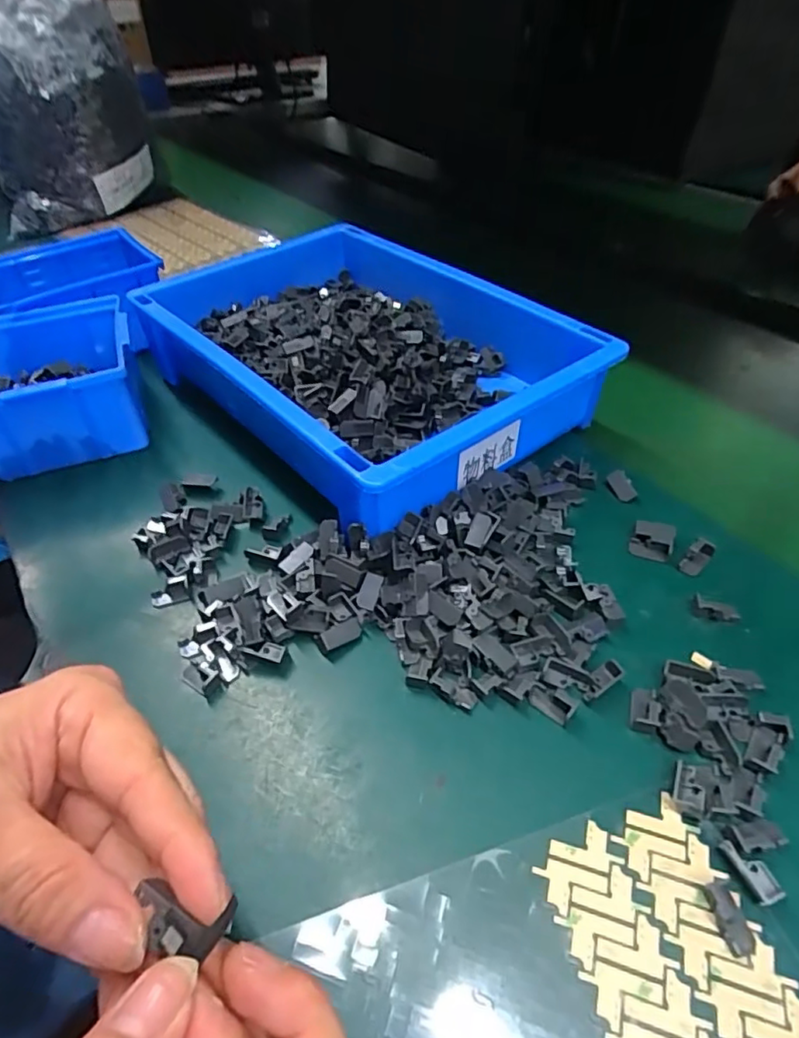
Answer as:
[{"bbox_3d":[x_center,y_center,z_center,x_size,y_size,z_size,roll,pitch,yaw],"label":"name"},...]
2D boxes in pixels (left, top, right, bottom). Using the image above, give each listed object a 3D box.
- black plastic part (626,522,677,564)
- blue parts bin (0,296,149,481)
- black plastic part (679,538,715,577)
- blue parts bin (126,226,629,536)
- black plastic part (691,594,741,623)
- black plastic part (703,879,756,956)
[{"bbox_3d":[0.144,0.012,0.340,0.022,0.012,0.022,15,47,19],"label":"black plastic part"},{"bbox_3d":[-0.255,-0.093,0.423,0.131,0.062,0.127,-17,45,-13],"label":"blue parts bin"},{"bbox_3d":[0.166,0.020,0.331,0.022,0.010,0.011,-36,52,-29],"label":"black plastic part"},{"bbox_3d":[-0.037,-0.124,0.442,0.212,0.074,0.321,-33,50,-26],"label":"blue parts bin"},{"bbox_3d":[0.162,0.046,0.304,0.022,0.011,0.008,18,48,21],"label":"black plastic part"},{"bbox_3d":[0.119,0.143,0.213,0.011,0.004,0.022,-9,44,-5],"label":"black plastic part"}]

